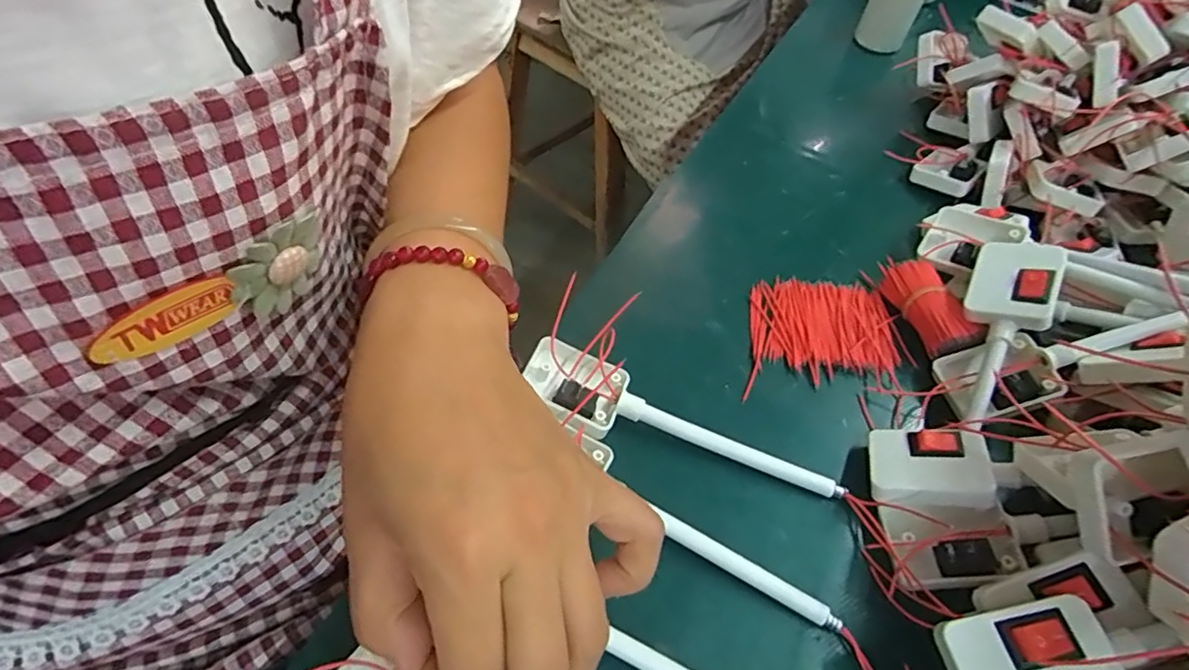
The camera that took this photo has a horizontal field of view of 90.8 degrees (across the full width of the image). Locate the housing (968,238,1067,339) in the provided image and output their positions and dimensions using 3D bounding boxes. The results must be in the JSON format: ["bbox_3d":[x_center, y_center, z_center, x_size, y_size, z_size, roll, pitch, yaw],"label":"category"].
[{"bbox_3d":[0.215,-0.023,0.300,0.038,0.016,0.054,2,59,39],"label":"housing"}]

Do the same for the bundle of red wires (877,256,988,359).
[{"bbox_3d":[0.183,-0.016,0.325,0.022,0.024,0.063,-11,55,-13],"label":"bundle of red wires"}]

